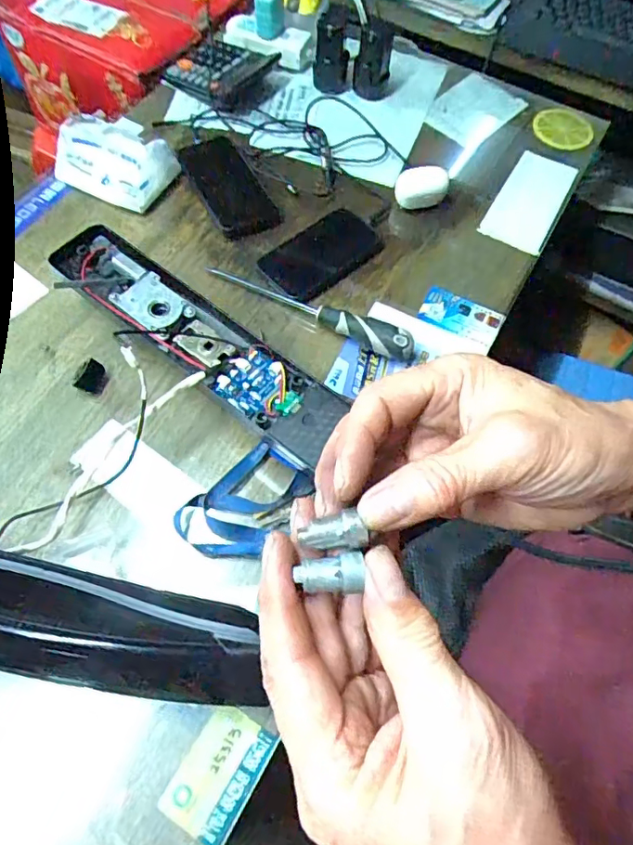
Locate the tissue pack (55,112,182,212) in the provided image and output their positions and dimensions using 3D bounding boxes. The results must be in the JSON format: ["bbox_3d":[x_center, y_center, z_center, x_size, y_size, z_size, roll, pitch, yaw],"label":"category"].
[{"bbox_3d":[-0.255,-0.330,0.663,0.151,0.055,0.088,26,68,13],"label":"tissue pack"}]

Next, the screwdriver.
[{"bbox_3d":[-0.009,-0.129,0.579,0.244,0.031,0.025,28,68,14],"label":"screwdriver"}]

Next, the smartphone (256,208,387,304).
[{"bbox_3d":[0.007,-0.199,0.624,0.138,0.012,0.081,-39,78,-18],"label":"smartphone"}]

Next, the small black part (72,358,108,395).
[{"bbox_3d":[-0.230,-0.048,0.546,0.025,0.015,0.031,12,65,7],"label":"small black part"}]

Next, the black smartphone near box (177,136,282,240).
[{"bbox_3d":[-0.111,-0.293,0.658,0.074,0.020,0.153,-27,66,-11],"label":"black smartphone near box"}]

